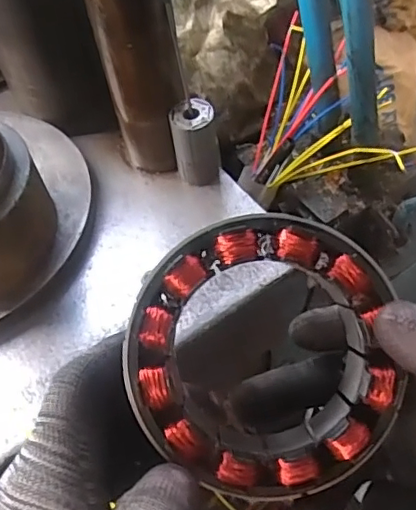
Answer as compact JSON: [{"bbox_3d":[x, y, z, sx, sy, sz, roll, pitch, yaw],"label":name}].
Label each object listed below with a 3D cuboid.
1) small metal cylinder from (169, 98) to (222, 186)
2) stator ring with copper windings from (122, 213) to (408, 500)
[{"bbox_3d":[-0.011,-0.100,0.503,0.038,0.072,0.032,-12,55,-2],"label":"small metal cylinder"},{"bbox_3d":[0.023,0.042,0.243,0.108,0.027,0.114,0,90,-1],"label":"stator ring with copper windings"}]

